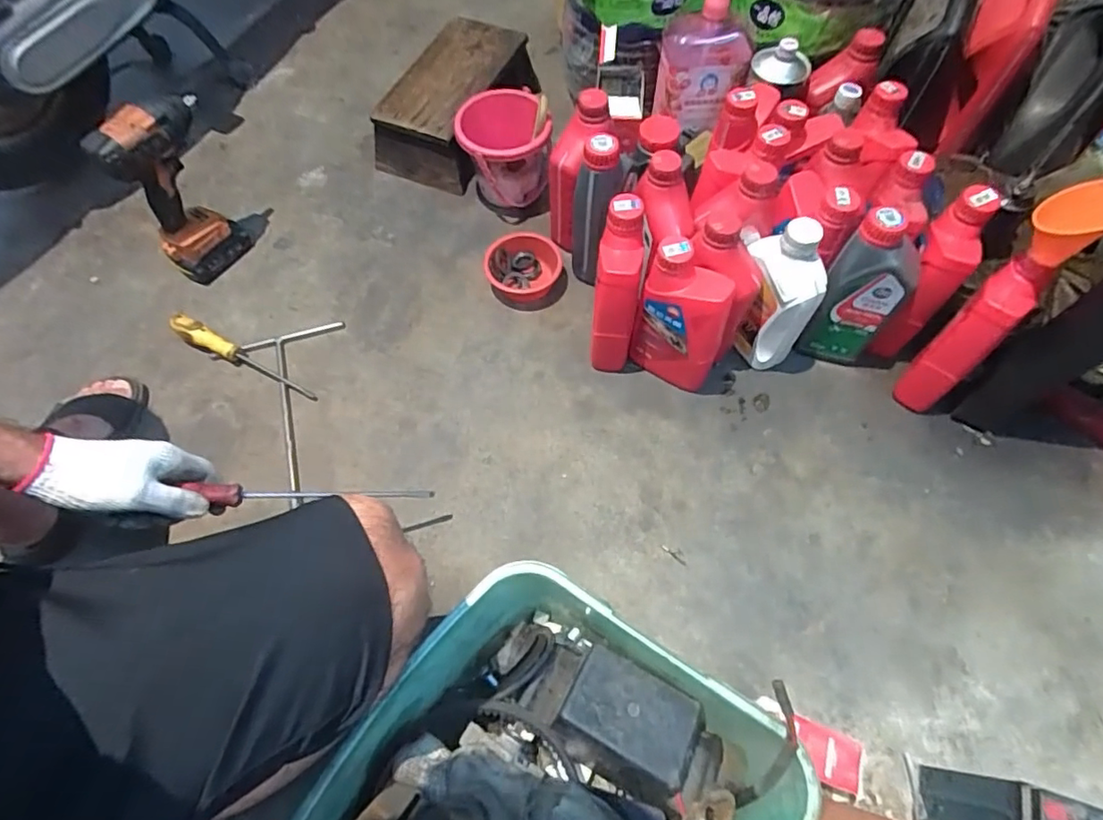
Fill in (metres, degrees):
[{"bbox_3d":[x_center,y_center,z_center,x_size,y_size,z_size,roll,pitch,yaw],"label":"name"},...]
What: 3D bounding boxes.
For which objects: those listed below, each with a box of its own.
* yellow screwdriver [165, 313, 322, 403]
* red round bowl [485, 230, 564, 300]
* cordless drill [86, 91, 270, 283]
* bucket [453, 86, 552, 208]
[{"bbox_3d":[-0.449,-0.078,0.806,0.248,0.039,0.027,24,67,13],"label":"yellow screwdriver"},{"bbox_3d":[-0.041,-0.219,0.866,0.121,0.039,0.112,-1,64,1],"label":"red round bowl"},{"bbox_3d":[-0.525,-0.323,0.818,0.065,0.244,0.169,24,67,13],"label":"cordless drill"},{"bbox_3d":[-0.074,-0.418,0.910,0.146,0.142,0.135,-8,64,-3],"label":"bucket"}]

